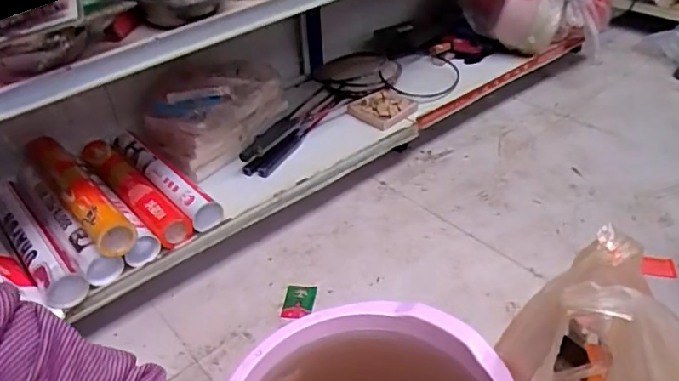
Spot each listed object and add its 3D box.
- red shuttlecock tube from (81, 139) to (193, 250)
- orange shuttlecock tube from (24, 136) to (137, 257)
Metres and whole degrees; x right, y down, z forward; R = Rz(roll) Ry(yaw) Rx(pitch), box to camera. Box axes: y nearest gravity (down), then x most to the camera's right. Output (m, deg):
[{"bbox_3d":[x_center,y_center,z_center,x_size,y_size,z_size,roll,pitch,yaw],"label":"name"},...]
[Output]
[{"bbox_3d":[-0.418,0.000,1.073,0.069,0.085,0.343,-33,46,-33],"label":"red shuttlecock tube"},{"bbox_3d":[-0.495,0.002,0.999,0.066,0.072,0.362,-31,44,-31],"label":"orange shuttlecock tube"}]

